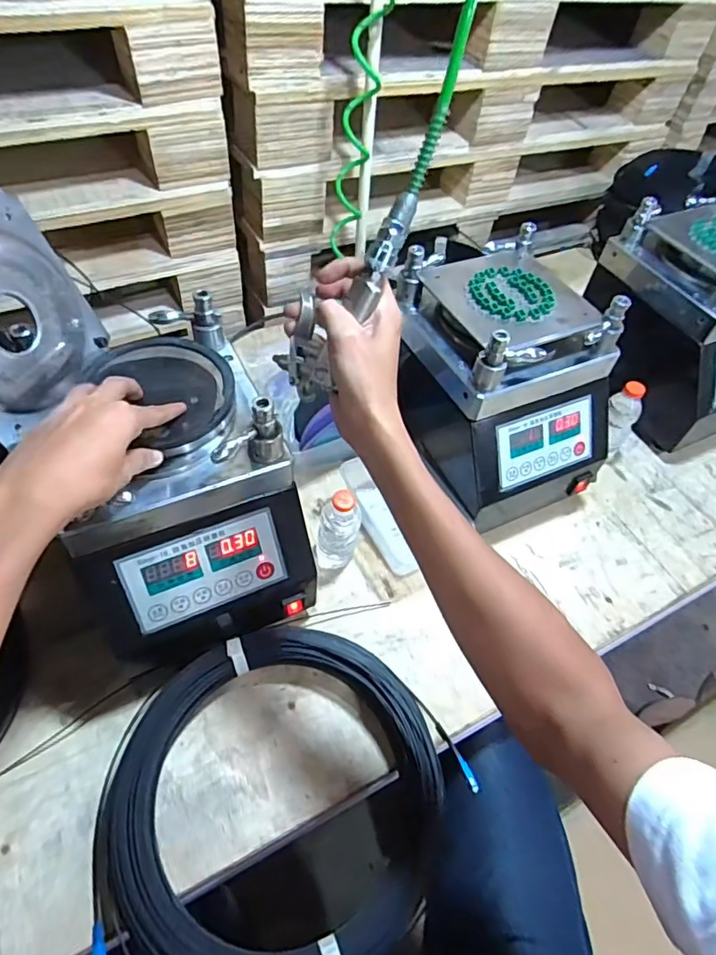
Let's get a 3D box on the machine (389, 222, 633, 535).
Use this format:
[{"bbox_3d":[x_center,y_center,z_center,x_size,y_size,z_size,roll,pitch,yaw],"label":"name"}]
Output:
[{"bbox_3d":[0.190,-0.119,0.746,0.218,0.283,0.279,-19,58,-19],"label":"machine"}]

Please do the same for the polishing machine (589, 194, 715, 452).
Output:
[{"bbox_3d":[0.534,-0.241,0.865,0.210,0.294,0.271,-17,57,-17],"label":"polishing machine"}]

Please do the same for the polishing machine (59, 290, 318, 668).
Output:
[{"bbox_3d":[-0.190,0.006,0.580,0.208,0.231,0.266,-17,57,-17],"label":"polishing machine"}]

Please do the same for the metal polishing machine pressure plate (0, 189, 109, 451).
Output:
[{"bbox_3d":[-0.310,-0.138,0.481,0.013,0.167,0.173,4,50,18],"label":"metal polishing machine pressure plate"}]

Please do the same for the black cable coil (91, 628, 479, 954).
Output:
[{"bbox_3d":[-0.083,0.316,0.532,0.317,0.052,0.335,3,53,-4],"label":"black cable coil"}]

